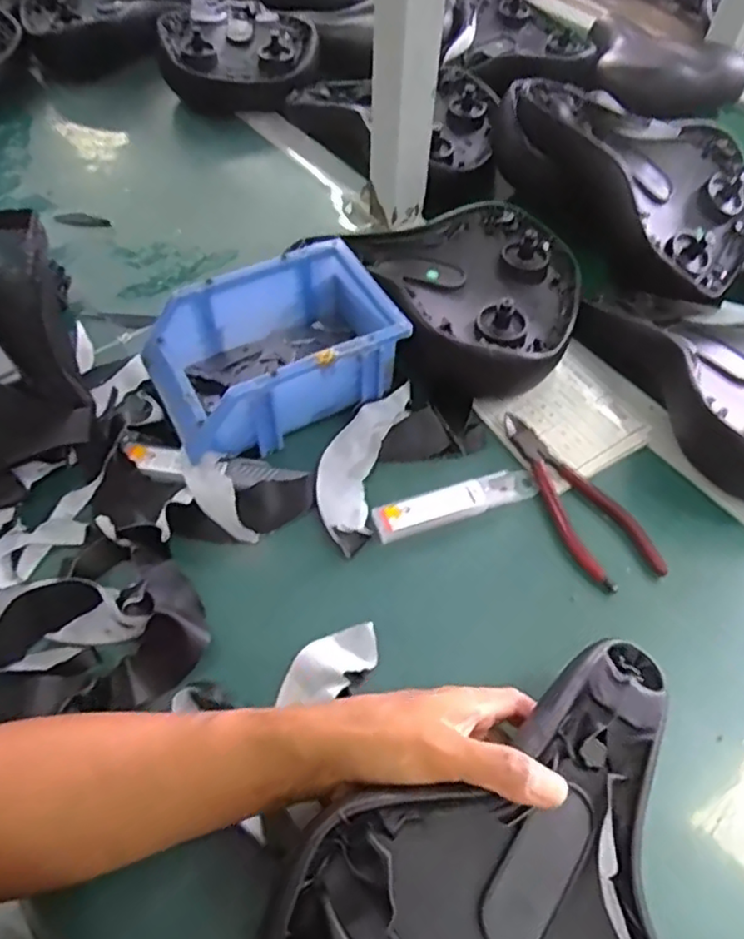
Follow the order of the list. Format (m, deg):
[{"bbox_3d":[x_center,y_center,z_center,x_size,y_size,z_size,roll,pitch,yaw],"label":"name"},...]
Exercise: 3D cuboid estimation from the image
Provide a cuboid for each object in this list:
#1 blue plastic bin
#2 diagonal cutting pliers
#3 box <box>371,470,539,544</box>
[{"bbox_3d":[-0.076,-0.088,0.492,0.170,0.077,0.116,-23,60,-16],"label":"blue plastic bin"},{"bbox_3d":[0.150,0.015,0.467,0.059,0.010,0.150,-17,59,-12],"label":"diagonal cutting pliers"},{"bbox_3d":[0.062,0.023,0.457,0.124,0.009,0.026,-17,59,-12],"label":"box"}]

